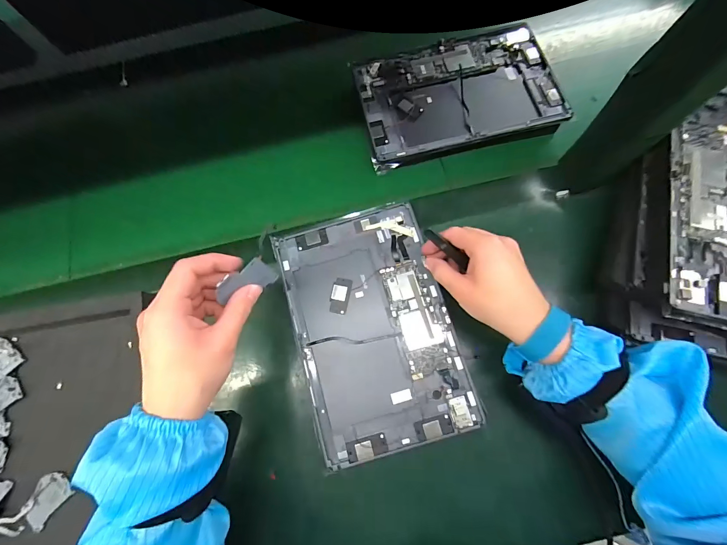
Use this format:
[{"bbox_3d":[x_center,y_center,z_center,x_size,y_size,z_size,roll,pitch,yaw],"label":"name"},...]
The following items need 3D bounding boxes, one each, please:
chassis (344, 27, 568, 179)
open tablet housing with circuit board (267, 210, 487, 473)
[{"bbox_3d":[0.123,-0.240,0.431,0.252,0.015,0.175,-13,73,-1],"label":"chassis"},{"bbox_3d":[0.008,0.056,0.356,0.160,0.007,0.256,-17,77,0],"label":"open tablet housing with circuit board"}]

